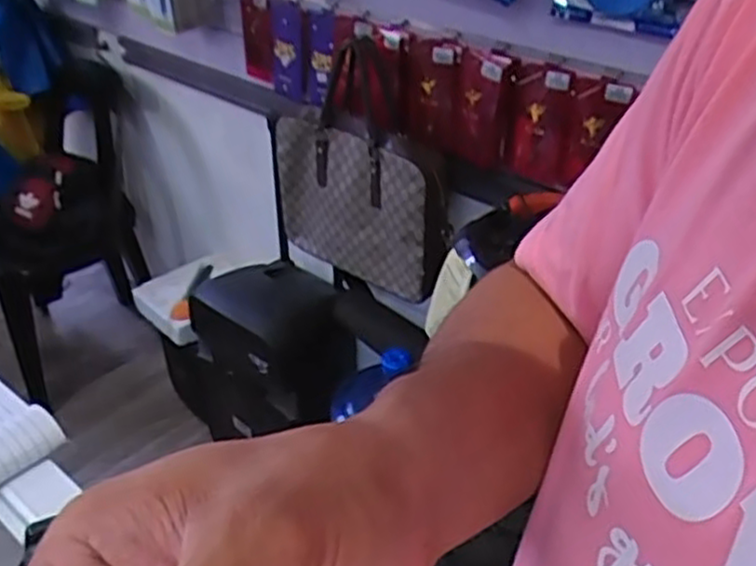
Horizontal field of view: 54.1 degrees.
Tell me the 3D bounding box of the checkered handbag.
[{"bbox_3d":[-0.024,-0.199,1.314,0.374,0.399,0.093,24,41,30],"label":"checkered handbag"}]

